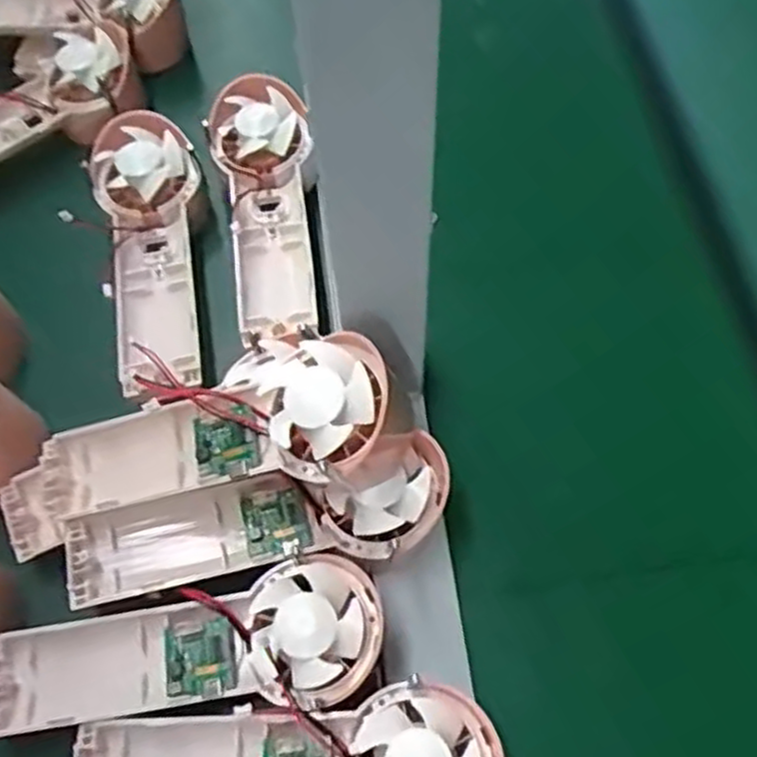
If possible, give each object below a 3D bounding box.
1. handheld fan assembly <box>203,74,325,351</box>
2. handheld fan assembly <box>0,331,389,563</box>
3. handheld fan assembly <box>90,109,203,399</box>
[{"bbox_3d":[-0.062,-0.099,0.440,0.064,0.041,0.169,-13,63,-5],"label":"handheld fan assembly"},{"bbox_3d":[-0.085,0.026,0.346,0.199,0.035,0.072,-19,62,17],"label":"handheld fan assembly"},{"bbox_3d":[-0.130,-0.070,0.421,0.061,0.038,0.173,-8,63,-2],"label":"handheld fan assembly"}]

